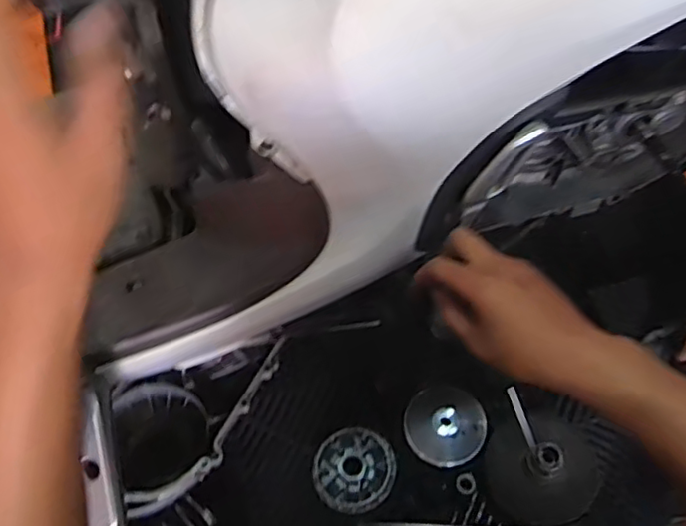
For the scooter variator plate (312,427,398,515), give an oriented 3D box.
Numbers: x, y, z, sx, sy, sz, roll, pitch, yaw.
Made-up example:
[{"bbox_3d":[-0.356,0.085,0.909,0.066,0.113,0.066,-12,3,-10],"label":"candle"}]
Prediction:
[{"bbox_3d":[0.015,0.274,0.831,0.107,0.016,0.108,-2,58,3],"label":"scooter variator plate"}]

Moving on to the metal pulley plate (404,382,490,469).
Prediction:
[{"bbox_3d":[0.140,0.222,0.855,0.105,0.016,0.106,-2,79,11],"label":"metal pulley plate"}]

